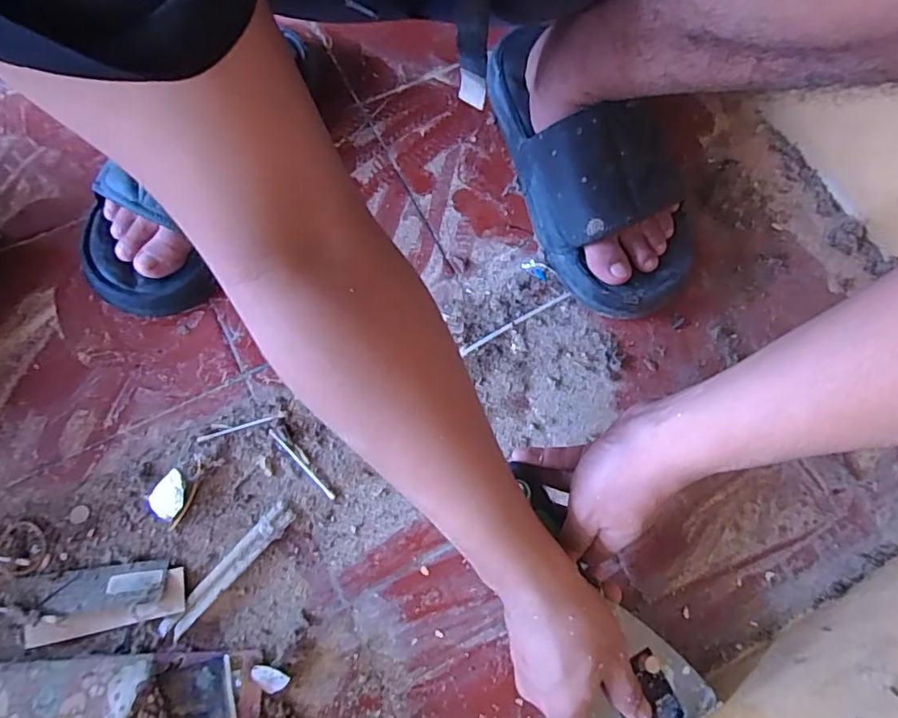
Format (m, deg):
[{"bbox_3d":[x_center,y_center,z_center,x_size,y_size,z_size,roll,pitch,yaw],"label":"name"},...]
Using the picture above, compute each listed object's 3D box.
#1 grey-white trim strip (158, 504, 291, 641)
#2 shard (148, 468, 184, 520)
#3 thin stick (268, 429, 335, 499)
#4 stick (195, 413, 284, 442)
[{"bbox_3d":[-0.165,0.158,0.411,0.018,0.007,0.118,41,76,10],"label":"grey-white trim strip"},{"bbox_3d":[-0.214,0.105,0.423,0.026,0.011,0.033,35,75,8],"label":"shard"},{"bbox_3d":[-0.117,0.083,0.435,0.005,0.007,0.074,-43,79,-13],"label":"thin stick"},{"bbox_3d":[-0.168,0.055,0.442,0.068,0.004,0.004,-17,74,-7],"label":"stick"}]

